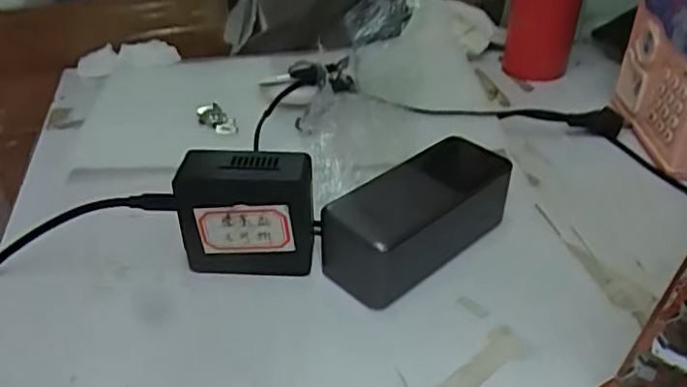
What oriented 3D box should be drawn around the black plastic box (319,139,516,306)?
[{"bbox_3d":[0.043,0.015,0.393,0.056,0.056,0.138,30,45,35],"label":"black plastic box"}]

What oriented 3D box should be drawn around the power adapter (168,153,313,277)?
[{"bbox_3d":[-0.058,0.013,0.375,0.077,0.074,0.034,0,36,0],"label":"power adapter"}]

